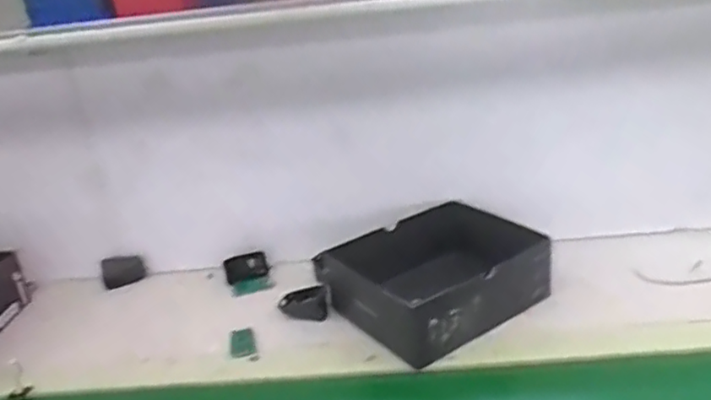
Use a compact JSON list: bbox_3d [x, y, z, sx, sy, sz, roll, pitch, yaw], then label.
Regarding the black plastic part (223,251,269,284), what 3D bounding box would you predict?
[{"bbox_3d":[-0.173,0.104,0.966,0.065,0.039,0.023,-11,23,-10],"label":"black plastic part"}]

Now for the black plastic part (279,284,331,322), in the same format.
[{"bbox_3d":[-0.070,0.142,0.848,0.068,0.032,0.039,-2,23,10],"label":"black plastic part"}]

